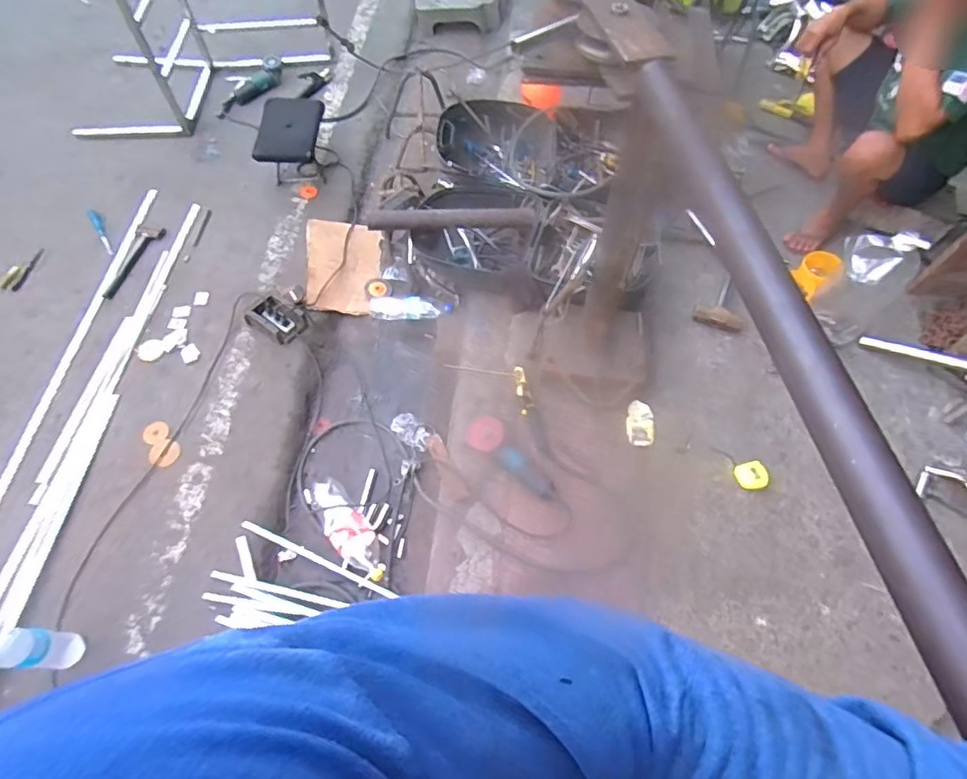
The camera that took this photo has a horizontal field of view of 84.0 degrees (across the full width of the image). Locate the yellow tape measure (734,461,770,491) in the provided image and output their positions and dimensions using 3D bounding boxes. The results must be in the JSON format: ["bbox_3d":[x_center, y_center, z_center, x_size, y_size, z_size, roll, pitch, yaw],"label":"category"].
[{"bbox_3d":[0.700,0.224,1.398,0.078,0.038,0.074,-14,63,-6],"label":"yellow tape measure"}]

